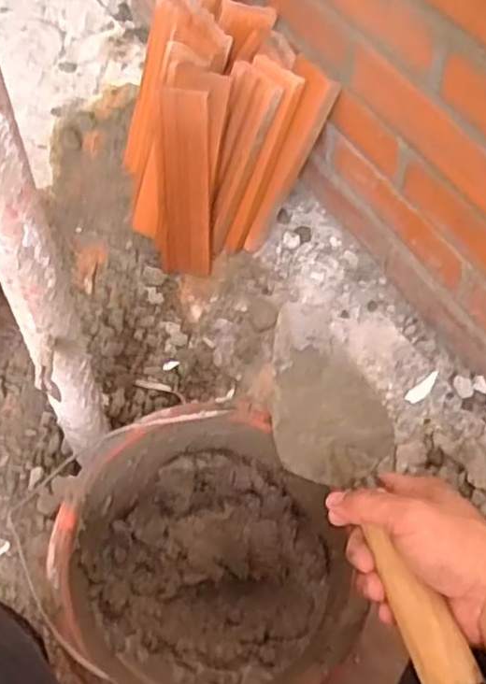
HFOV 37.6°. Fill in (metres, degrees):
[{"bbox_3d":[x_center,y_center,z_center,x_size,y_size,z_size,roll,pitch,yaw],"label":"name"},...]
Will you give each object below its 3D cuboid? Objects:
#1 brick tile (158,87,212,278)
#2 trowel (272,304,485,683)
[{"bbox_3d":[-0.066,-0.176,0.800,0.059,0.215,0.023,8,39,9],"label":"brick tile"},{"bbox_3d":[0.076,0.087,0.482,0.081,0.056,0.309,-12,37,-5],"label":"trowel"}]

